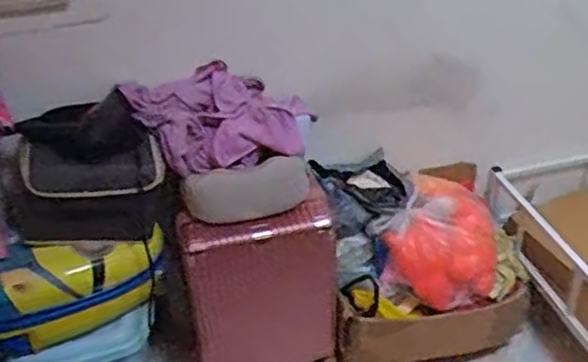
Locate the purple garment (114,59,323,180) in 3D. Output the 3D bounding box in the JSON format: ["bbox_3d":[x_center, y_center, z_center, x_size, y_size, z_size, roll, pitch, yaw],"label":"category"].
[{"bbox_3d":[-0.123,-0.128,1.282,0.348,0.177,0.105,-16,38,-18],"label":"purple garment"}]

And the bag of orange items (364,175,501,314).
[{"bbox_3d":[0.361,0.133,1.607,0.254,0.189,0.302,17,41,25],"label":"bag of orange items"}]

